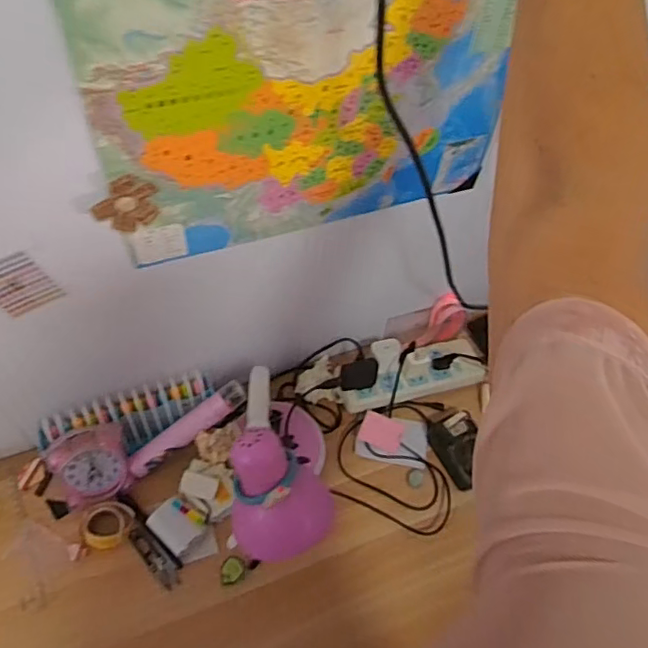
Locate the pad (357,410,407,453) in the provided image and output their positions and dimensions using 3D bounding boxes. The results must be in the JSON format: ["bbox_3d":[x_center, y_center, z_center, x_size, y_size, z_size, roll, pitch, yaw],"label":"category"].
[{"bbox_3d":[0.085,0.159,0.847,0.063,0.005,0.046,17,92,19],"label":"pad"}]

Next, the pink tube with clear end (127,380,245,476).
[{"bbox_3d":[-0.189,0.144,0.789,0.187,0.022,0.035,-36,62,4],"label":"pink tube with clear end"}]

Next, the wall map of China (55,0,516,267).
[{"bbox_3d":[-0.003,-0.195,0.549,0.394,0.284,0.011,-16,58,-14],"label":"wall map of China"}]

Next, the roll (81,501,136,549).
[{"bbox_3d":[-0.287,0.261,0.753,0.063,0.014,0.061,3,55,-4],"label":"roll"}]

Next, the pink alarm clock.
[{"bbox_3d":[-0.308,0.187,0.763,0.096,0.063,0.080,-16,58,-16],"label":"pink alarm clock"}]

